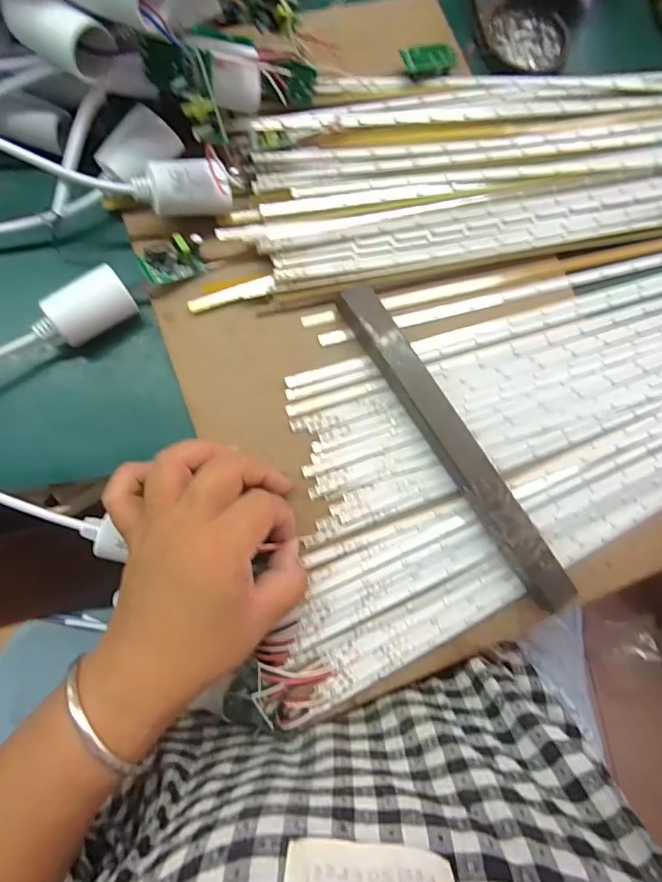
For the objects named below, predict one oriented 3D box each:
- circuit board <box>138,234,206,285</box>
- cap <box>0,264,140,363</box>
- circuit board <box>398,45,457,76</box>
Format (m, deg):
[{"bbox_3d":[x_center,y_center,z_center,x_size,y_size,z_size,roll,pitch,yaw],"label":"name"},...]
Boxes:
[{"bbox_3d":[-0.091,-0.106,0.279,0.036,0.017,0.018,-30,85,-9],"label":"circuit board"},{"bbox_3d":[-0.190,-0.040,0.257,0.177,0.030,0.025,-32,86,-9],"label":"cap"},{"bbox_3d":[0.068,-0.261,0.326,0.038,0.010,0.020,-15,83,-7],"label":"circuit board"}]

